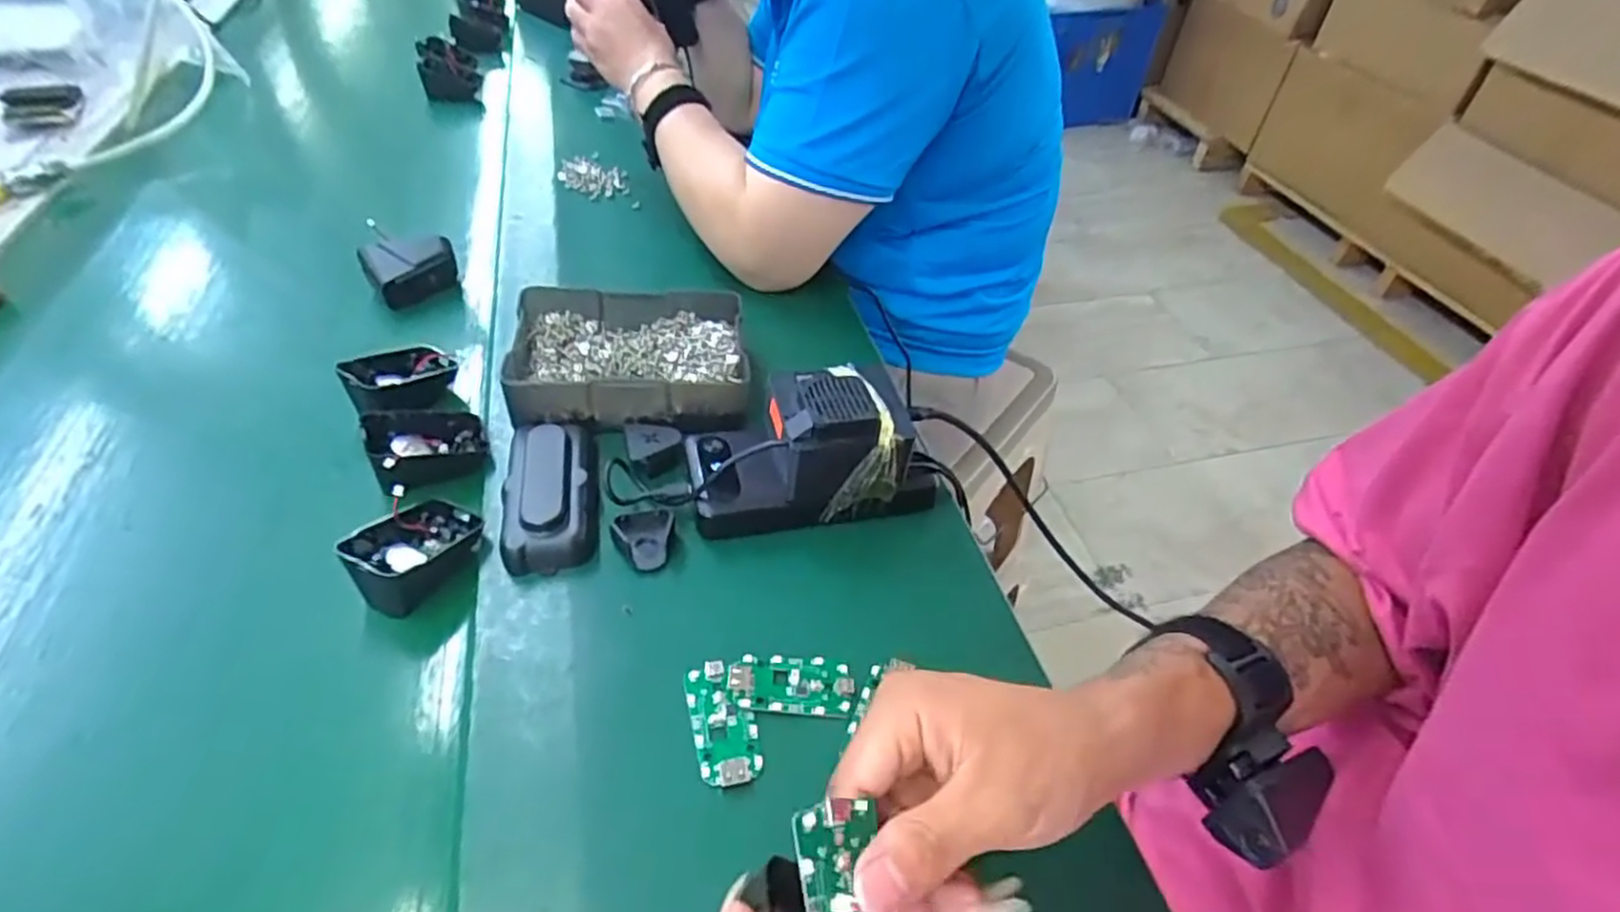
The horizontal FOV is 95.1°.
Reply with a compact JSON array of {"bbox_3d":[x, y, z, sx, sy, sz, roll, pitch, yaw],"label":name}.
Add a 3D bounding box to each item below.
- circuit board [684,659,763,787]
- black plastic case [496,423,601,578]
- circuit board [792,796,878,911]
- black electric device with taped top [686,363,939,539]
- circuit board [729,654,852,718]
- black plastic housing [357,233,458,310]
[{"bbox_3d":[-0.043,0.130,0.365,0.030,0.004,0.062,-12,46,-13],"label":"circuit board"},{"bbox_3d":[-0.155,0.017,0.449,0.050,0.029,0.107,-7,46,-9],"label":"black plastic case"},{"bbox_3d":[0.013,0.146,0.241,0.030,0.007,0.062,-1,73,-31],"label":"circuit board"},{"bbox_3d":[0.003,-0.007,0.455,0.152,0.081,0.072,-8,46,-10],"label":"black electric device with taped top"},{"bbox_3d":[-0.009,0.117,0.382,0.063,0.004,0.031,3,45,1],"label":"circuit board"},{"bbox_3d":[-0.321,-0.150,0.599,0.065,0.045,0.030,-22,50,-23],"label":"black plastic housing"}]

